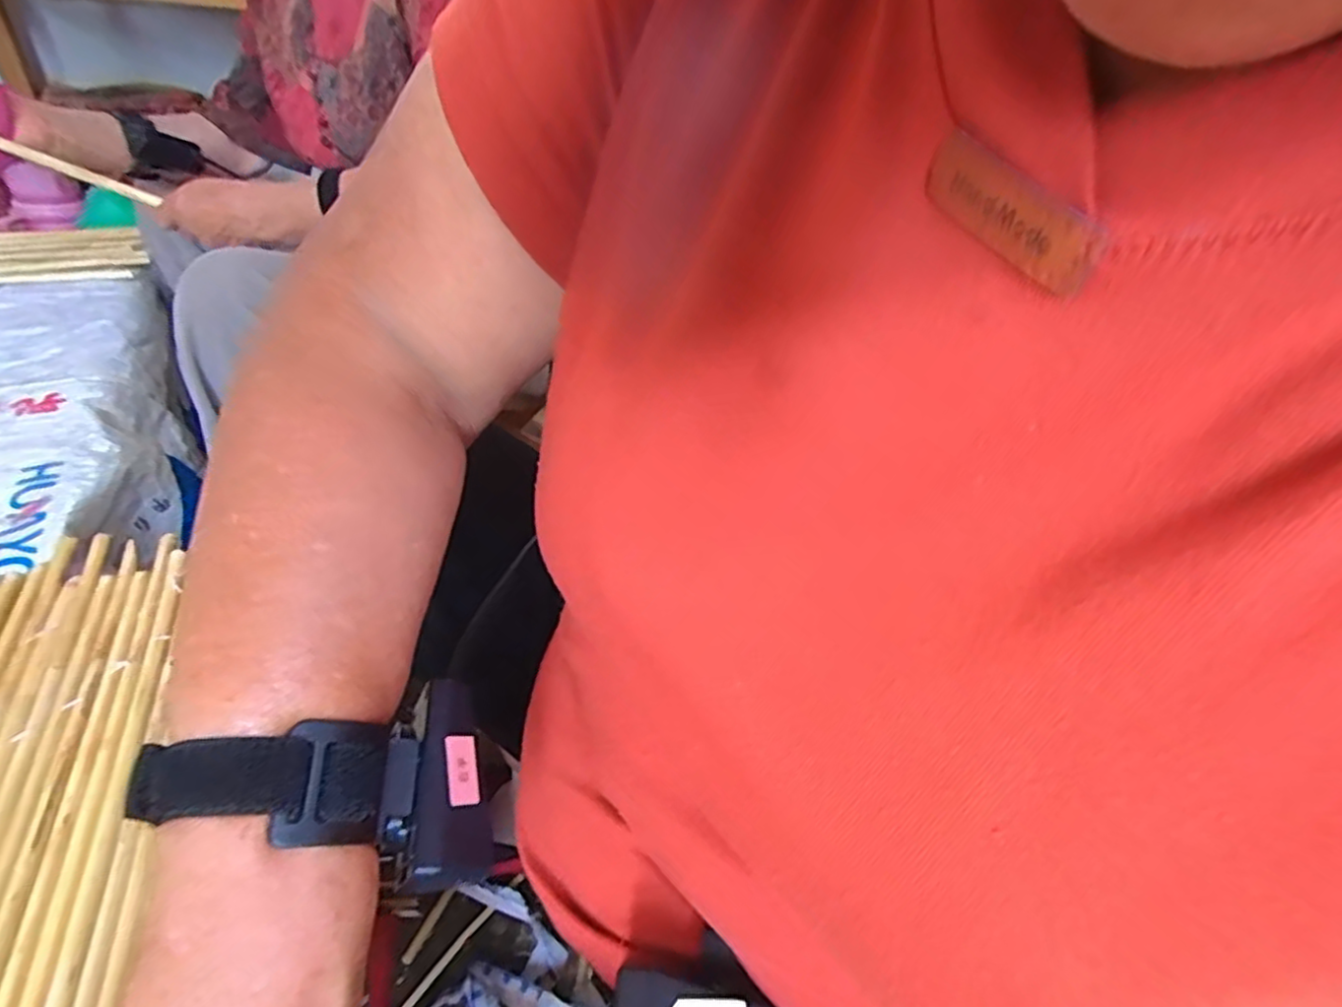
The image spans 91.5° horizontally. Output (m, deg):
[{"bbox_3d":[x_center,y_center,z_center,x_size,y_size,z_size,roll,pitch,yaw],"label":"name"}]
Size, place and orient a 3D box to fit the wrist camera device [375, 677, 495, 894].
[{"bbox_3d":[-0.092,0.105,0.244,0.038,0.028,0.069,3,58,-43],"label":"wrist camera device"}]

